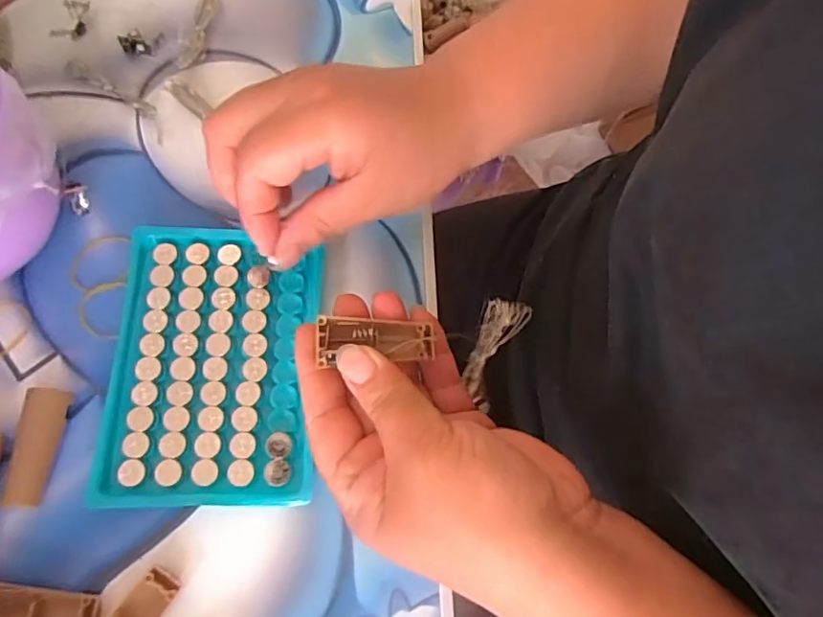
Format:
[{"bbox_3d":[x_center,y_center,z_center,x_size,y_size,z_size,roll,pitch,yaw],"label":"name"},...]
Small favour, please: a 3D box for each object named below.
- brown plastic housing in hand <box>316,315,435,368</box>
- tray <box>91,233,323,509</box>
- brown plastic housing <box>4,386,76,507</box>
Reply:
[{"bbox_3d":[-0.015,0.014,0.237,0.047,0.007,0.018,4,70,-16],"label":"brown plastic housing in hand"},{"bbox_3d":[-0.093,0.023,0.263,0.093,0.008,0.129,-1,70,-1],"label":"tray"},{"bbox_3d":[-0.165,0.060,0.248,0.016,0.008,0.050,2,70,0],"label":"brown plastic housing"}]

